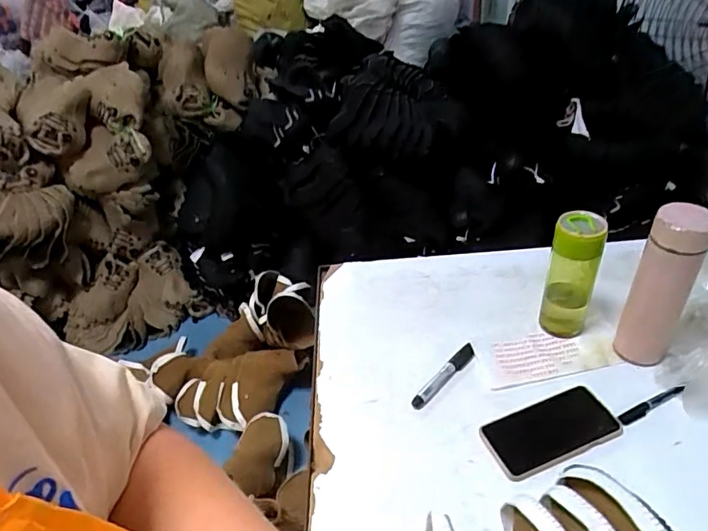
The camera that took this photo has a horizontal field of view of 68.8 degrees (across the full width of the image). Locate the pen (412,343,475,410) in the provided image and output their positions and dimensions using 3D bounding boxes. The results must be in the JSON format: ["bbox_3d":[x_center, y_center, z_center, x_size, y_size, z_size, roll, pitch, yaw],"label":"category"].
[{"bbox_3d":[0.130,0.157,0.736,0.020,0.018,0.135,26,49,34],"label":"pen"}]

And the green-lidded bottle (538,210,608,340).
[{"bbox_3d":[0.312,0.015,0.745,0.066,0.184,0.062,14,43,24],"label":"green-lidded bottle"}]

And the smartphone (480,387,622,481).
[{"bbox_3d":[0.248,0.205,0.646,0.167,0.015,0.079,-17,40,-14],"label":"smartphone"}]

